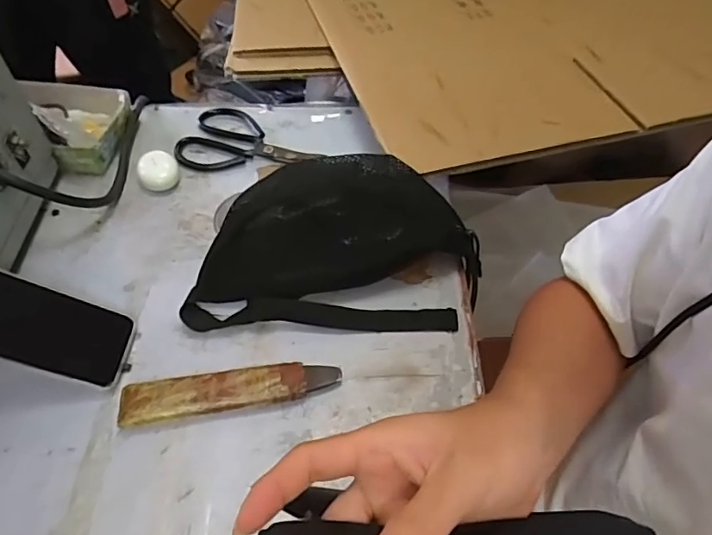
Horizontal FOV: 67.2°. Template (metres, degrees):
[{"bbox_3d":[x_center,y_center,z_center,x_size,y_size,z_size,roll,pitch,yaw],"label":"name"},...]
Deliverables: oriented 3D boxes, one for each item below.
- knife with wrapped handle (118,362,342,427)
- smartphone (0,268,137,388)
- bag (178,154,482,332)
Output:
[{"bbox_3d":[-0.109,0.107,0.472,0.187,0.017,0.039,-8,53,-7],"label":"knife with wrapped handle"},{"bbox_3d":[-0.279,0.046,0.464,0.162,0.015,0.086,25,48,-28],"label":"smartphone"},{"bbox_3d":[-0.019,-0.029,0.525,0.286,0.094,0.159,0,53,-1],"label":"bag"}]

